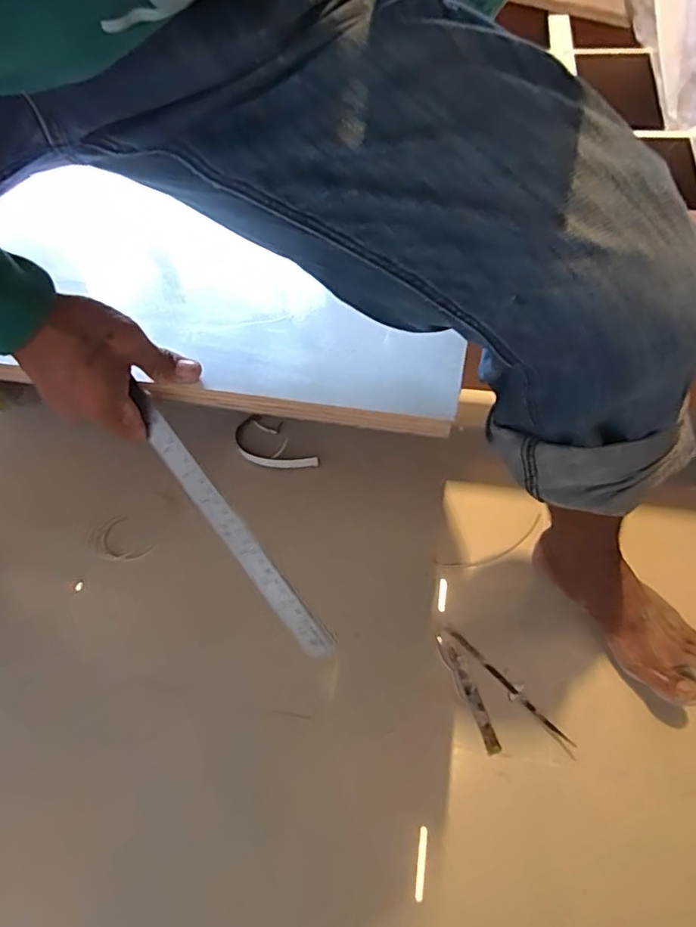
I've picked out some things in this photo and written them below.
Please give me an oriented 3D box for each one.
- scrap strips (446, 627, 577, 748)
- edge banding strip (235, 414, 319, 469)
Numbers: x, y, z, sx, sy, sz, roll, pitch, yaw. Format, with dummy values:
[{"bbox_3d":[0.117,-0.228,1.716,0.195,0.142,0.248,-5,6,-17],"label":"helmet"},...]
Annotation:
[{"bbox_3d":[0.176,0.242,0.620,0.011,0.009,0.170,-36,57,-22],"label":"scrap strips"},{"bbox_3d":[-0.117,-0.026,0.849,0.072,0.020,0.142,-37,58,-23],"label":"edge banding strip"}]

